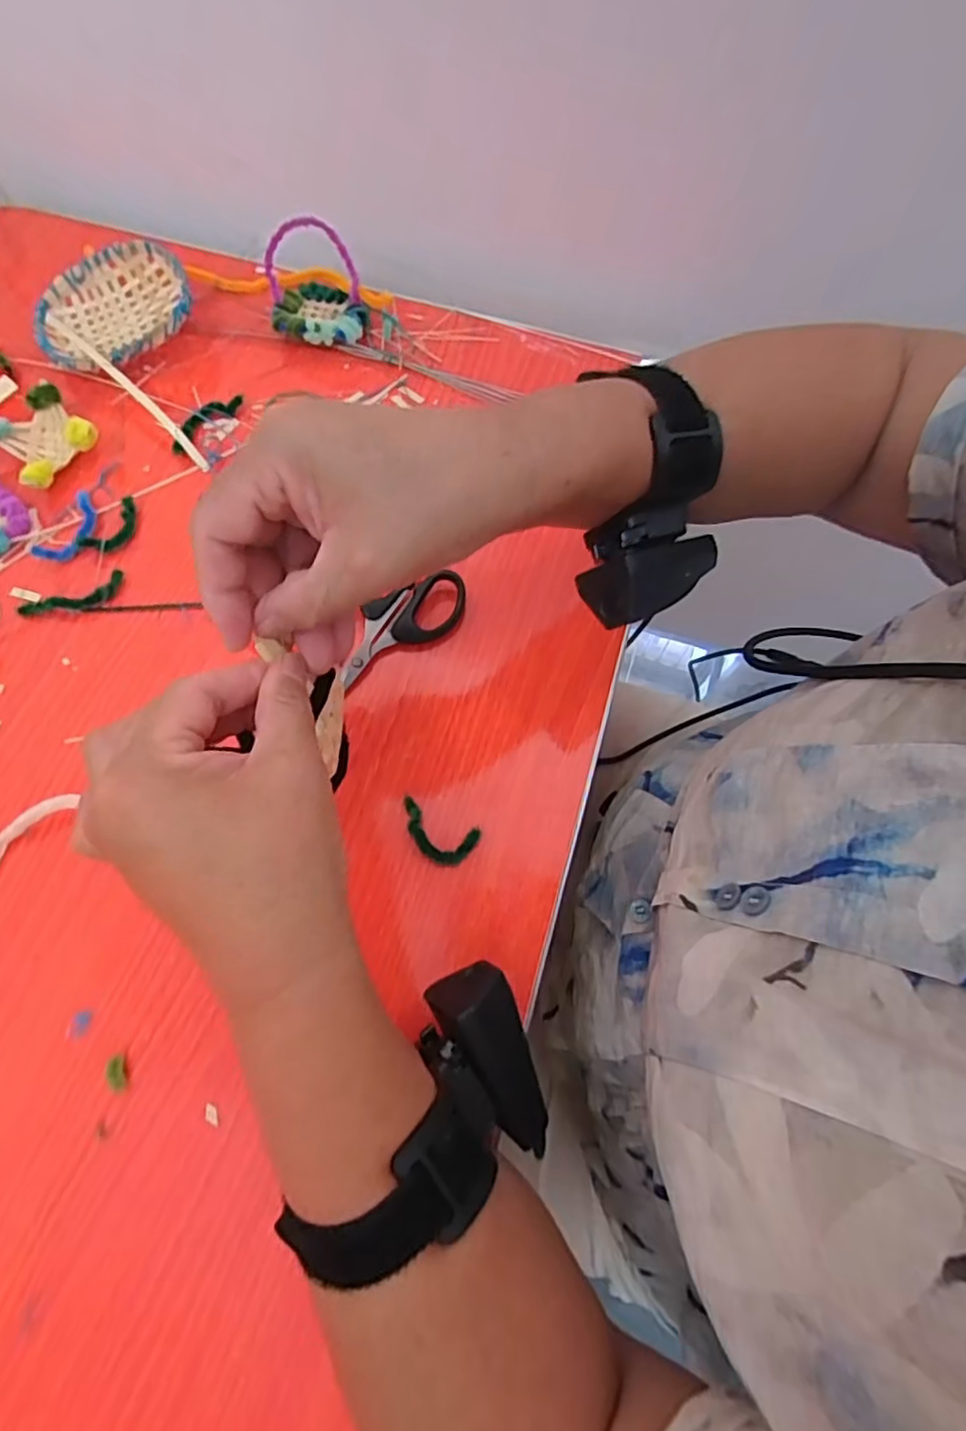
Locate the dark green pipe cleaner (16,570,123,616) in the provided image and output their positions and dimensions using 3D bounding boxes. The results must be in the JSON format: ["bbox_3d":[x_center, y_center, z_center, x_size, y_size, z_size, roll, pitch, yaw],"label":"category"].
[{"bbox_3d":[-0.242,-0.068,0.379,0.060,0.006,0.019,-22,71,-10],"label":"dark green pipe cleaner"}]

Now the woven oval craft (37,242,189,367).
[{"bbox_3d":[-0.260,-0.285,0.454,0.105,0.031,0.108,-24,72,-11],"label":"woven oval craft"}]

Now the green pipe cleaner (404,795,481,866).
[{"bbox_3d":[-0.025,0.062,0.333,0.043,0.006,0.024,23,69,6],"label":"green pipe cleaner"}]

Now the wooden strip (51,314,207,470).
[{"bbox_3d":[-0.243,-0.225,0.431,0.170,0.029,0.011,43,73,13],"label":"wooden strip"}]

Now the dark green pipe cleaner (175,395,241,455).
[{"bbox_3d":[-0.188,-0.198,0.431,0.018,0.009,0.061,30,70,9],"label":"dark green pipe cleaner"}]

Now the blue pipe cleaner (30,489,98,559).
[{"bbox_3d":[-0.252,-0.116,0.396,0.025,0.008,0.052,19,69,5],"label":"blue pipe cleaner"}]

